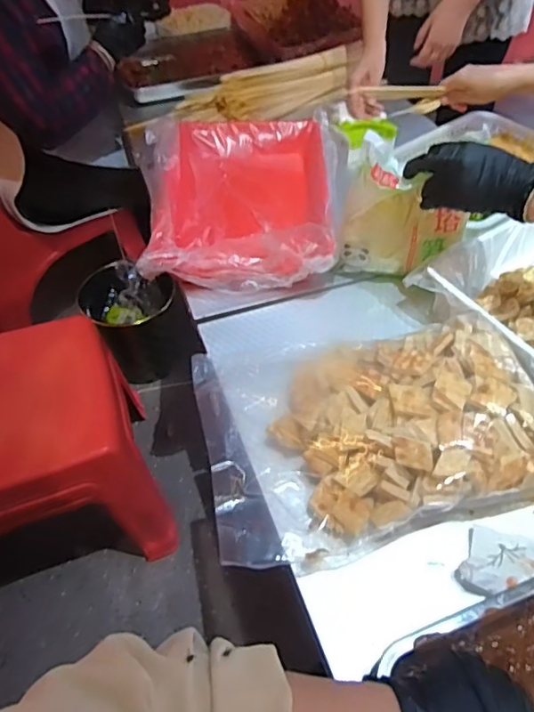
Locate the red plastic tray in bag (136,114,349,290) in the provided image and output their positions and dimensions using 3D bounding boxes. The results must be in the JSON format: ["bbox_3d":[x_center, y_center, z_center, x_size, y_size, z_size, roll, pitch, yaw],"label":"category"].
[{"bbox_3d":[-0.036,-0.257,0.898,0.300,0.093,0.404,-4,49,-2],"label":"red plastic tray in bag"}]

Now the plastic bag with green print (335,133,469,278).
[{"bbox_3d":[0.184,-0.185,0.747,0.170,0.187,0.056,10,50,10],"label":"plastic bag with green print"}]

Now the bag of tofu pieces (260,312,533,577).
[{"bbox_3d":[0.139,0.069,0.604,0.302,0.106,0.222,-12,50,-10],"label":"bag of tofu pieces"}]

